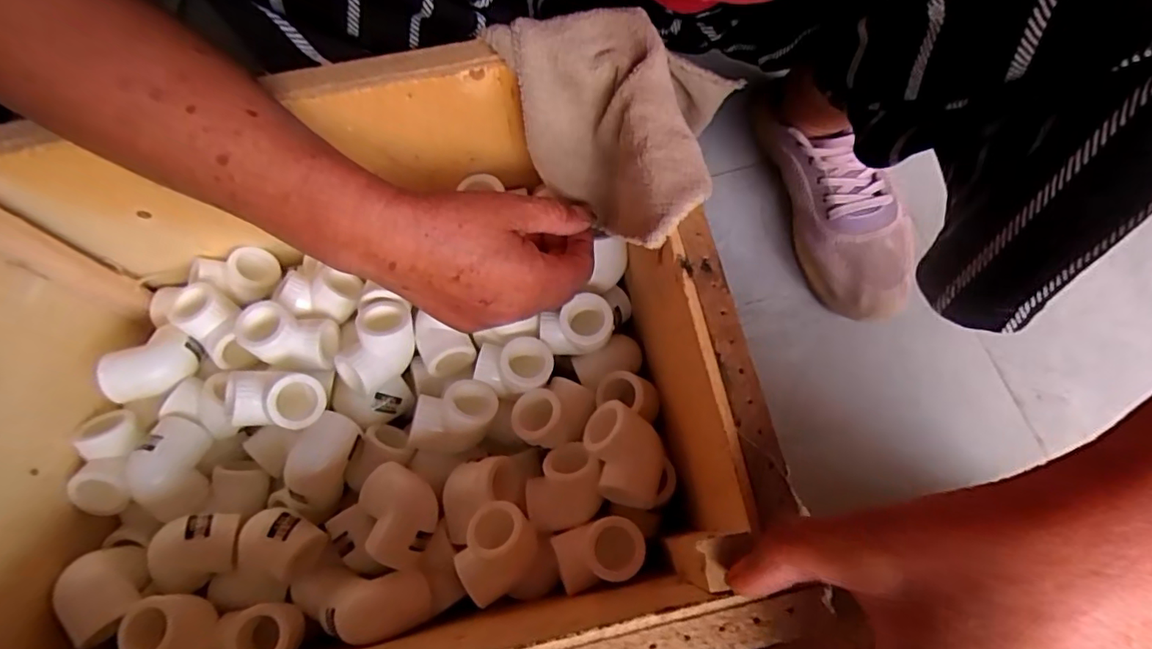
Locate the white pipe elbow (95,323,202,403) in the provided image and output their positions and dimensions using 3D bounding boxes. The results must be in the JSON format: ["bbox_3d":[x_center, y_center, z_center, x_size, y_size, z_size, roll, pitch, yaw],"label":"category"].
[{"bbox_3d":[-0.288,0.029,0.390,0.056,0.033,0.038,-38,95,-32],"label":"white pipe elbow"}]

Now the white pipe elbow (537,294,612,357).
[{"bbox_3d":[-0.001,0.002,0.385,0.047,0.042,0.033,-3,71,0],"label":"white pipe elbow"}]

